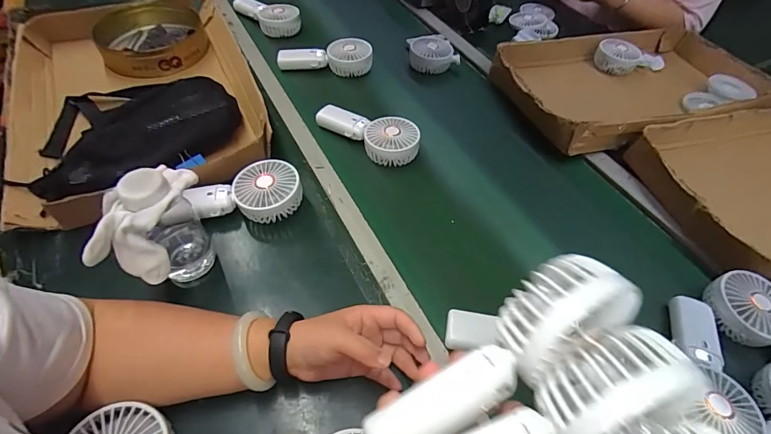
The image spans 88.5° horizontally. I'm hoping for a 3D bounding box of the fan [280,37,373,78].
[{"bbox_3d":[-0.118,-0.313,0.786,0.182,0.054,0.069,1,48,-6],"label":"fan"}]

